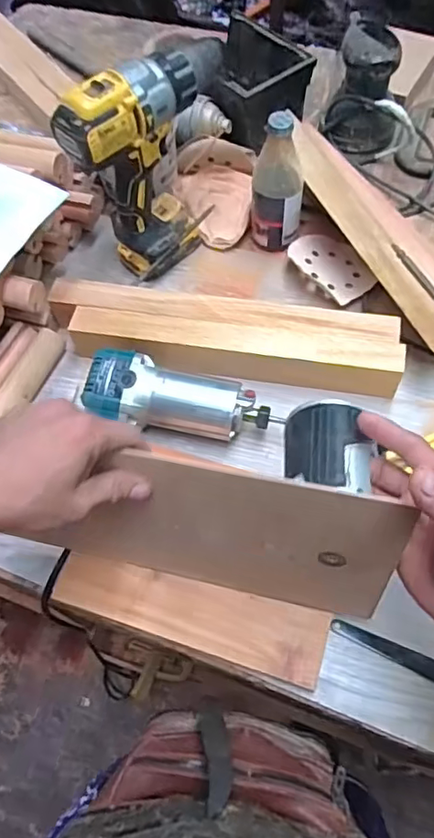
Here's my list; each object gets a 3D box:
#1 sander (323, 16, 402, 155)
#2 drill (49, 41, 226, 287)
[{"bbox_3d":[0.210,-0.470,0.786,0.102,0.129,0.127,6,62,6],"label":"sander"},{"bbox_3d":[-0.080,-0.294,0.648,0.096,0.233,0.193,28,67,16],"label":"drill"}]

